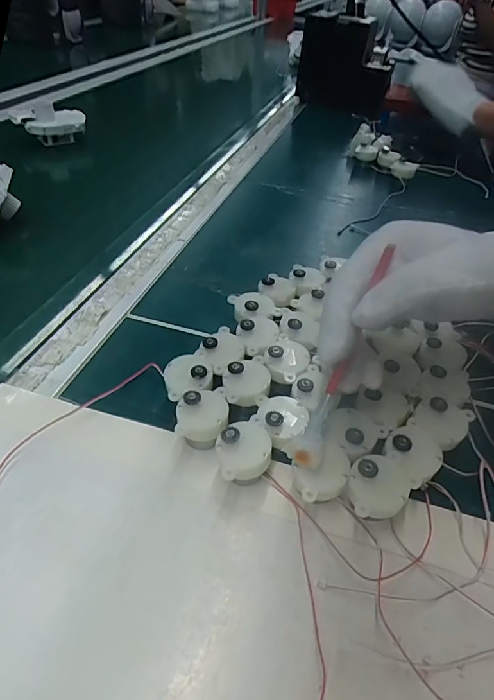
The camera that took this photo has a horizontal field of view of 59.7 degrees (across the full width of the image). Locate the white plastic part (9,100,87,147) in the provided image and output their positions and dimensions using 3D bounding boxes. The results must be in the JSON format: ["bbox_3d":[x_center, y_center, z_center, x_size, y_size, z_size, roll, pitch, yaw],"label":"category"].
[{"bbox_3d":[-0.294,-0.336,0.643,0.100,0.051,0.042,-13,45,-19],"label":"white plastic part"}]

